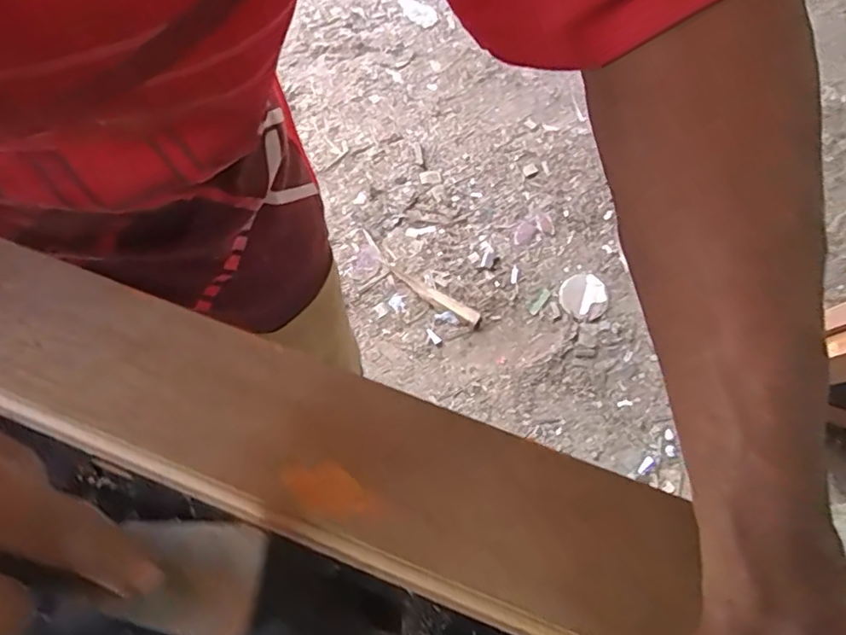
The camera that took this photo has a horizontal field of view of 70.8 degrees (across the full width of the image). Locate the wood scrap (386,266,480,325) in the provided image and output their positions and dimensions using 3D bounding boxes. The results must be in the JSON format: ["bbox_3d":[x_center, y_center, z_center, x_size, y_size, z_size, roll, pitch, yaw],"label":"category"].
[{"bbox_3d":[0.017,-0.046,1.225,0.212,0.011,0.028,29,70,11],"label":"wood scrap"}]

